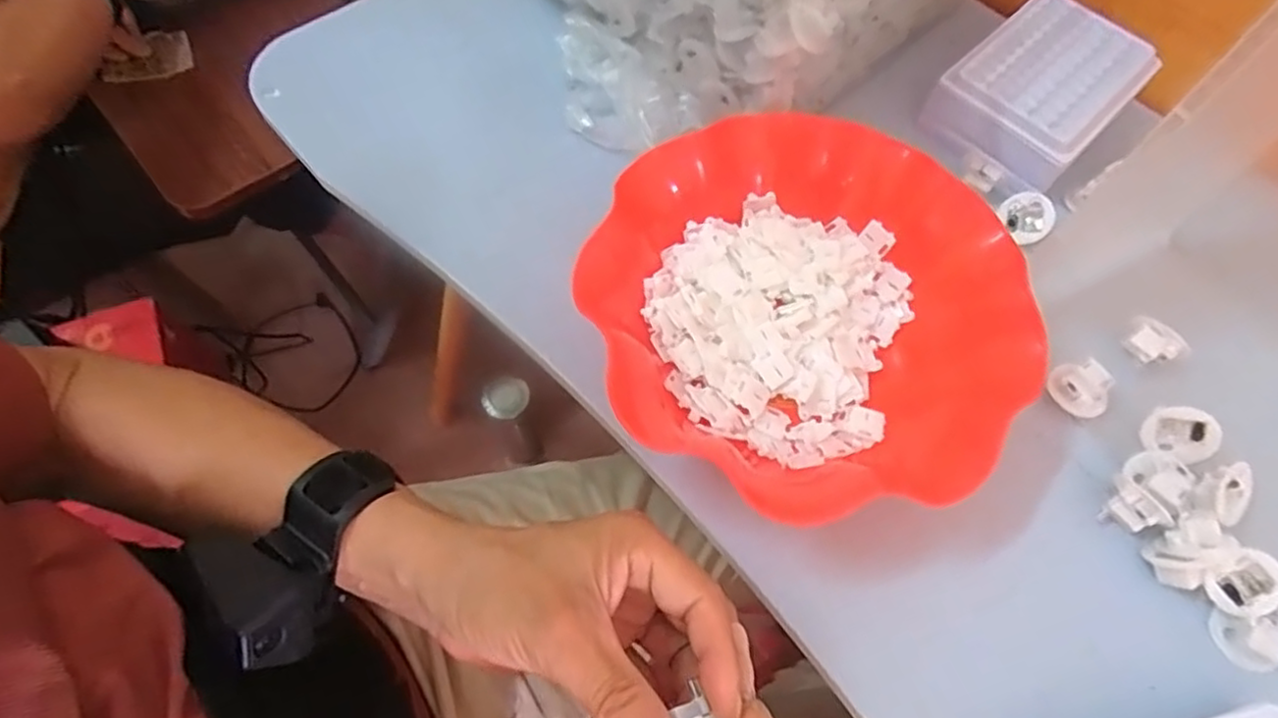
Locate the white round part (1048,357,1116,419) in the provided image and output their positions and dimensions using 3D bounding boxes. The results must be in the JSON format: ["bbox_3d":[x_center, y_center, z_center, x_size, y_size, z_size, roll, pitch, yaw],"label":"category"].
[{"bbox_3d":[0.245,0.016,0.375,0.025,0.017,0.031,-21,66,-12],"label":"white round part"}]

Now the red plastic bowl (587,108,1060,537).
[{"bbox_3d":[0.086,-0.028,0.372,0.222,0.069,0.206,1,64,-2],"label":"red plastic bowl"}]

